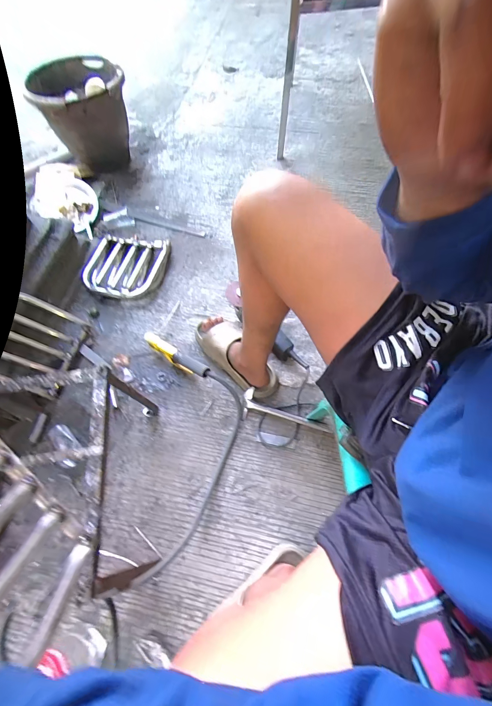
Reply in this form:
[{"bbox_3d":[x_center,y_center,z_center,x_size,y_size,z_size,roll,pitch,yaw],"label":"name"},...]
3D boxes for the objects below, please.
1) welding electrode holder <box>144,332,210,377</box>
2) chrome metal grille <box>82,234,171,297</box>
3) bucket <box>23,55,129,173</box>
[{"bbox_3d":[-0.191,0.013,0.846,0.235,0.111,0.032,31,70,17],"label":"welding electrode holder"},{"bbox_3d":[-0.407,-0.297,1.036,0.249,0.051,0.257,9,65,8],"label":"chrome metal grille"},{"bbox_3d":[-0.623,-0.945,1.227,0.311,0.305,0.340,-1,64,3],"label":"bucket"}]

